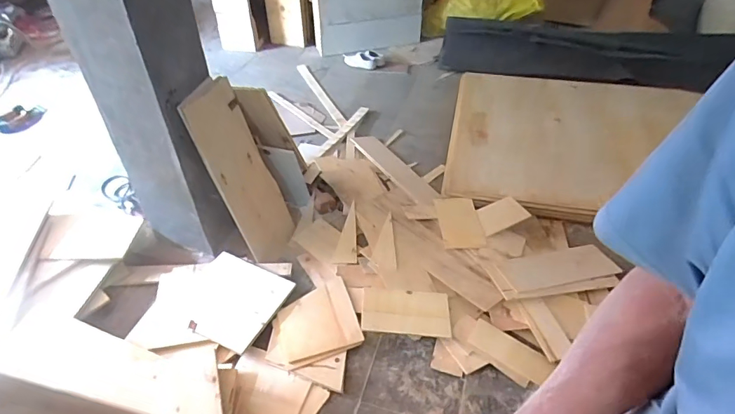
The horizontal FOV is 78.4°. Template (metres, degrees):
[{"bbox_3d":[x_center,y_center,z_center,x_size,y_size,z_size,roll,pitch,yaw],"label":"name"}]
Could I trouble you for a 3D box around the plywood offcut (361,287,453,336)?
[{"bbox_3d":[0.132,0.357,1.546,0.296,0.012,0.161,3,51,5],"label":"plywood offcut"}]

